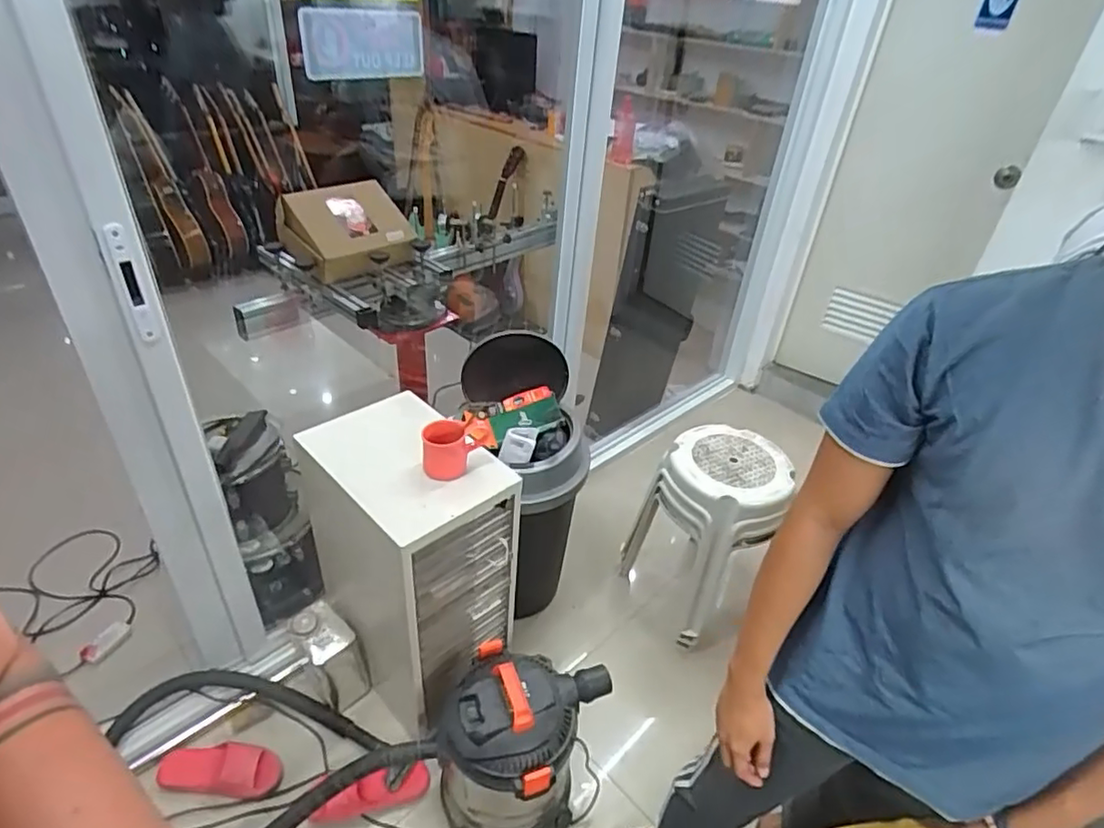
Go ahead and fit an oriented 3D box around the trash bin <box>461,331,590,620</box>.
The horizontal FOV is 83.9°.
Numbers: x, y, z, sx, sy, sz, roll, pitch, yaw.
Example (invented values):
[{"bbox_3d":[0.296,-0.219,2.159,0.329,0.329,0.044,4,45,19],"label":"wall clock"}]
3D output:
[{"bbox_3d":[-0.066,0.190,1.643,0.266,0.736,0.370,-6,36,-16],"label":"trash bin"}]

